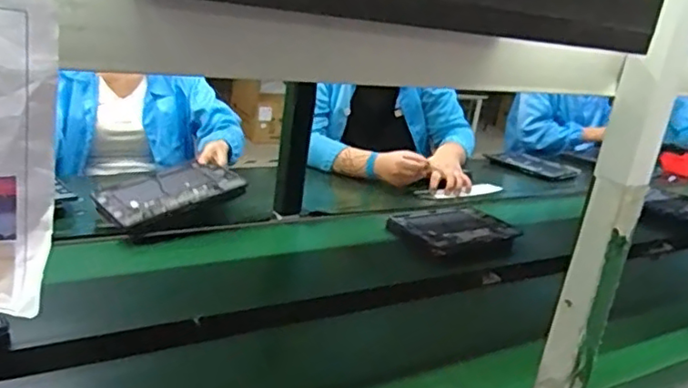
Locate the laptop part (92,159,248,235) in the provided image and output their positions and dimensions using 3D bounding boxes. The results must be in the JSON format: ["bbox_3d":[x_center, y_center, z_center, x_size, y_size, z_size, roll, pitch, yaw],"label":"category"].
[{"bbox_3d":[-0.315,-0.006,1.094,0.248,0.028,0.144,-21,41,-38],"label":"laptop part"}]

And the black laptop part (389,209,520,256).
[{"bbox_3d":[0.232,0.079,1.277,0.258,0.030,0.164,-7,24,-37],"label":"black laptop part"}]

